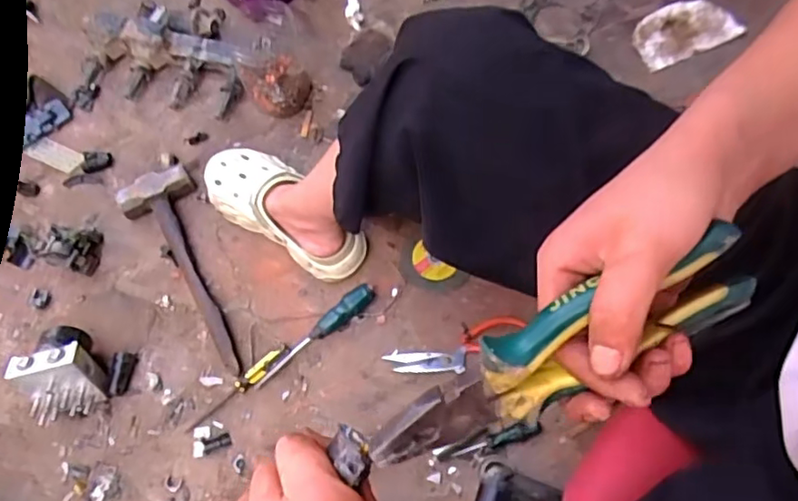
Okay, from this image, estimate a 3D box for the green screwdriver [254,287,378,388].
[{"bbox_3d":[-0.113,0.111,0.801,0.192,0.029,0.027,-40,64,-2],"label":"green screwdriver"}]

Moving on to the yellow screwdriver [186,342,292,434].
[{"bbox_3d":[-0.204,0.177,0.778,0.158,0.020,0.020,-43,66,-11],"label":"yellow screwdriver"}]

